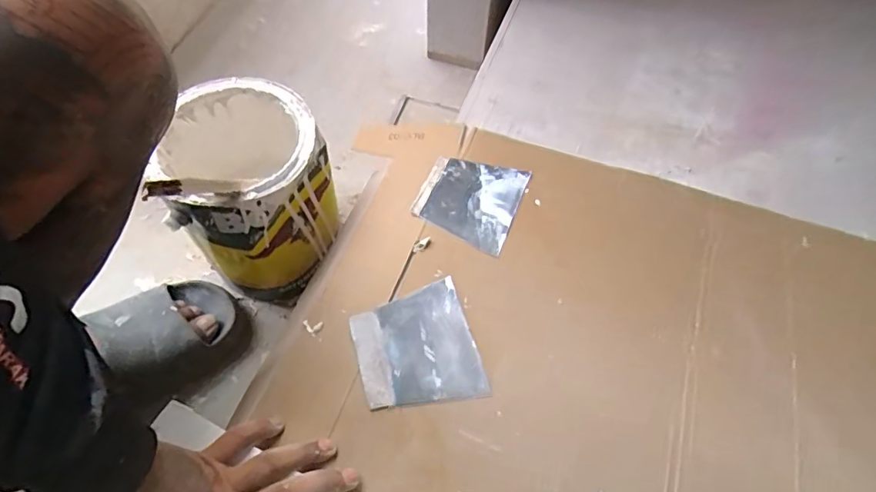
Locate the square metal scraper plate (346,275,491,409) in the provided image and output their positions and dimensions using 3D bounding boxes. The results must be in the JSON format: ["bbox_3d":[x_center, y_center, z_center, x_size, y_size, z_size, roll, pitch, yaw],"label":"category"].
[{"bbox_3d":[-0.019,0.089,0.437,0.099,0.007,0.107,-14,61,-11],"label":"square metal scraper plate"}]

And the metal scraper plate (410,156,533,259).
[{"bbox_3d":[0.033,-0.049,0.523,0.102,0.006,0.106,19,59,10],"label":"metal scraper plate"}]

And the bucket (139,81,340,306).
[{"bbox_3d":[-0.198,-0.053,0.569,0.147,0.204,0.165,-5,58,-5],"label":"bucket"}]

